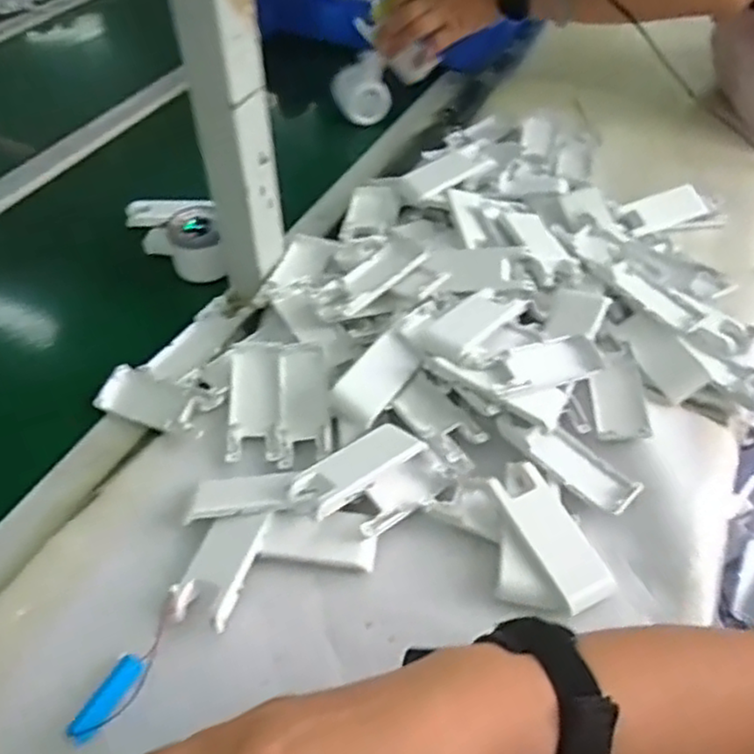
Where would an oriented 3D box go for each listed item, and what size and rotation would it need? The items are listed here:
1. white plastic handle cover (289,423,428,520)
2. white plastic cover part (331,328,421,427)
[{"bbox_3d":[-0.012,0.063,0.495,0.100,0.016,0.036,-33,56,-27],"label":"white plastic handle cover"},{"bbox_3d":[0.002,0.001,0.540,0.043,0.015,0.076,33,69,26],"label":"white plastic cover part"}]

